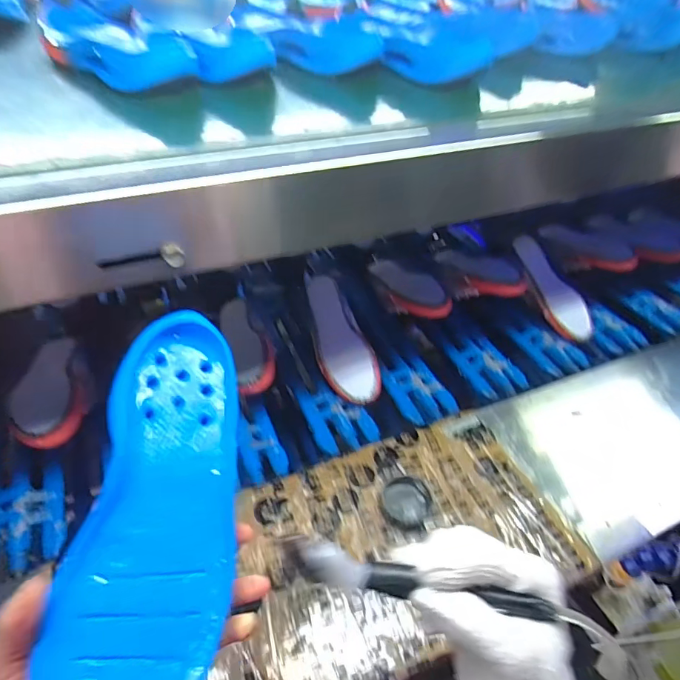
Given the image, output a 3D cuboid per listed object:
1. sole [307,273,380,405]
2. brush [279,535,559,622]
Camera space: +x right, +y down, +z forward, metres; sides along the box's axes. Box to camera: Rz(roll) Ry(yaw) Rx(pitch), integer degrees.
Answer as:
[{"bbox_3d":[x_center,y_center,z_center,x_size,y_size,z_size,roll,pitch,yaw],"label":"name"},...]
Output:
[{"bbox_3d":[-0.003,-0.004,0.739,0.081,0.025,0.222,-19,69,-5],"label":"sole"},{"bbox_3d":[0.042,0.140,0.271,0.155,0.019,0.018,10,43,1],"label":"brush"}]

